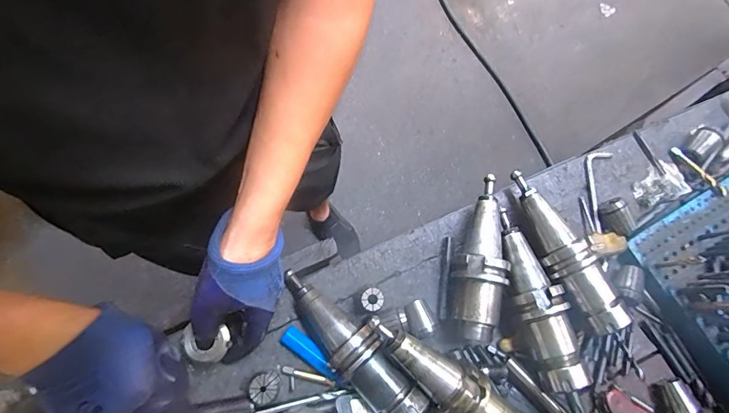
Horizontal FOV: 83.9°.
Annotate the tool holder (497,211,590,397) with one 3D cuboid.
[{"bbox_3d":[0.182,0.095,0.447,0.053,0.046,0.198,-18,77,-6],"label":"tool holder"}]

